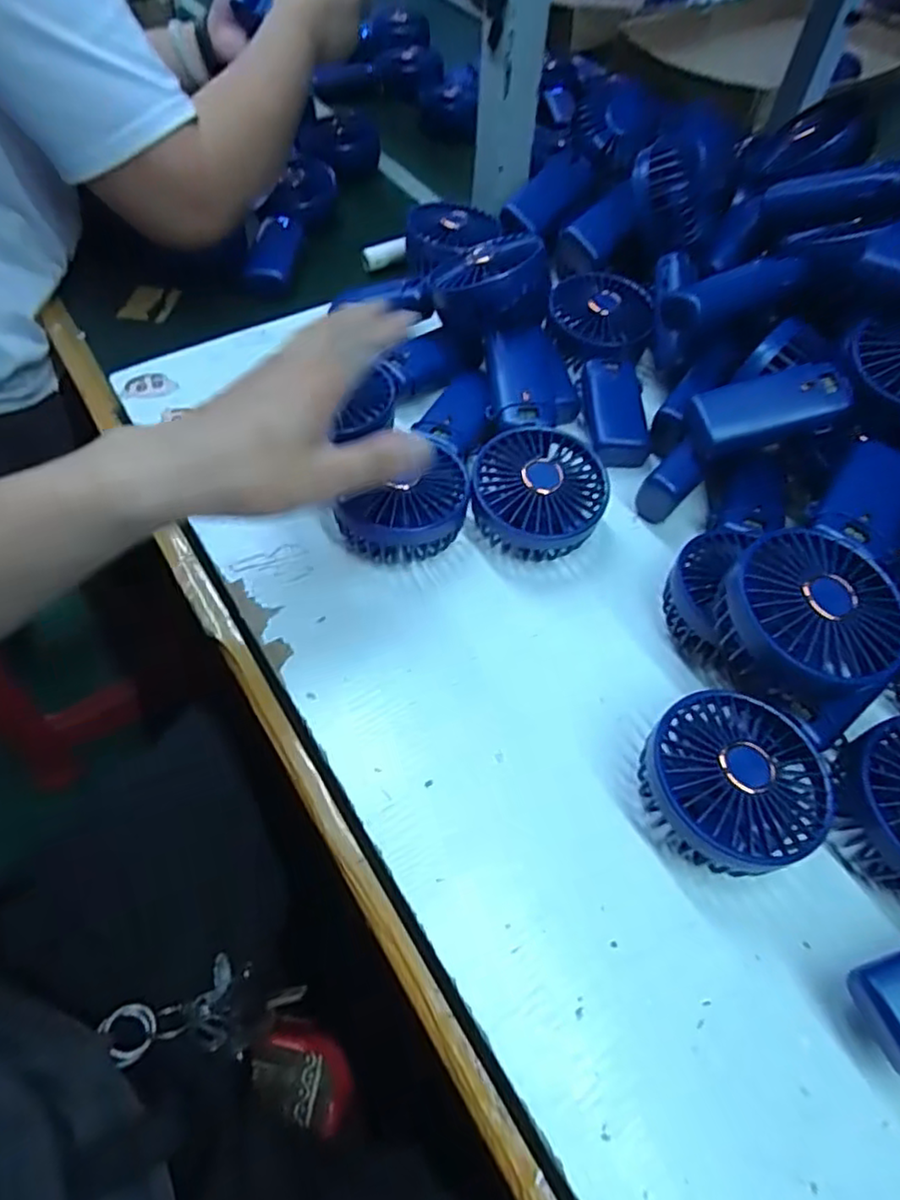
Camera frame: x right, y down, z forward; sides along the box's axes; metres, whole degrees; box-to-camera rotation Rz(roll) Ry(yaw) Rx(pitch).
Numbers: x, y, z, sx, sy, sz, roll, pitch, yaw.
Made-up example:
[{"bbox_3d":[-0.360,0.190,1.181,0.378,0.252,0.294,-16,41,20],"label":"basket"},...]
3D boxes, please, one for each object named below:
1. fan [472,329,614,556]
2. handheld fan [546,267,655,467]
[{"bbox_3d":[0.058,-0.108,0.451,0.081,0.061,0.172,3,56,-1],"label":"fan"},{"bbox_3d":[0.115,-0.187,0.517,0.079,0.045,0.185,7,56,2],"label":"handheld fan"}]

